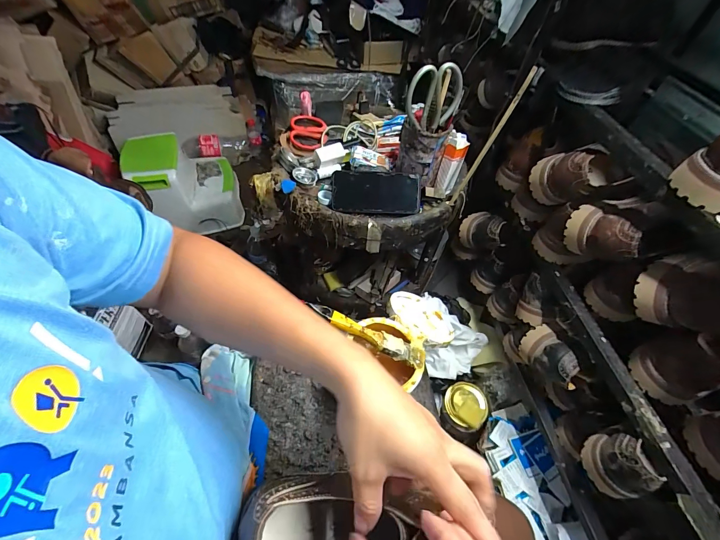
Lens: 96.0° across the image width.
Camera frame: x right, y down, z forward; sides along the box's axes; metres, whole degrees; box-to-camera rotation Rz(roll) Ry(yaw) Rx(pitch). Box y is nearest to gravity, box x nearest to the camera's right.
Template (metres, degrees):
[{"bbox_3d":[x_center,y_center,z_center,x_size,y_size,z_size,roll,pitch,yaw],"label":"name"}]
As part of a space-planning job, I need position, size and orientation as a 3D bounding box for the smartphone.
[{"bbox_3d":[0.028,-0.140,0.592,0.158,0.011,0.073,4,97,6],"label":"smartphone"}]

